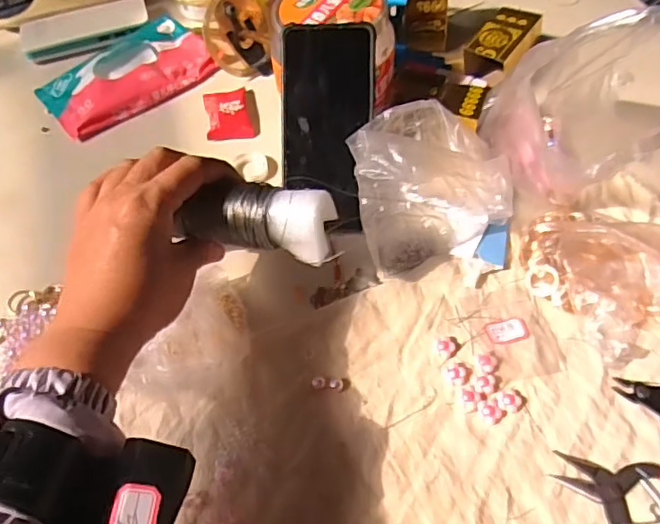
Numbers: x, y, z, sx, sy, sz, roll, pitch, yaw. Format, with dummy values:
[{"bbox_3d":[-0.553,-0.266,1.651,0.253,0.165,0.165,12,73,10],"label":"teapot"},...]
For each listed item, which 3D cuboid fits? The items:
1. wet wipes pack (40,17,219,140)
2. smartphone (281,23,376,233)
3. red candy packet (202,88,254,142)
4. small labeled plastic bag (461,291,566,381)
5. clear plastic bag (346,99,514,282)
[{"bbox_3d":[-0.211,-0.196,0.606,0.169,0.031,0.103,-31,56,-18],"label":"wet wipes pack"},{"bbox_3d":[-0.001,-0.106,0.462,0.072,0.006,0.159,0,95,5],"label":"smartphone"},{"bbox_3d":[-0.099,-0.145,0.560,0.042,0.013,0.069,-10,52,-3],"label":"red candy packet"},{"bbox_3d":[0.127,0.049,0.405,0.055,0.004,0.067,-8,52,-1],"label":"small labeled plastic bag"},{"bbox_3d":[0.073,-0.056,0.423,0.102,0.112,0.106,11,54,13],"label":"clear plastic bag"}]

